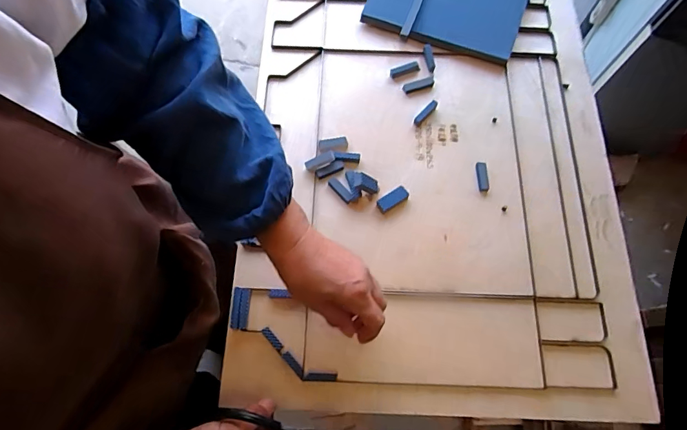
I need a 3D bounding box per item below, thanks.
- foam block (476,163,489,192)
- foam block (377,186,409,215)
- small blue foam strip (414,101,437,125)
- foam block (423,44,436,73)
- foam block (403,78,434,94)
[{"bbox_3d":[0.177,-0.048,0.529,0.013,0.007,0.041,3,71,0],"label":"foam block"},{"bbox_3d":[0.061,-0.019,0.516,0.042,0.009,0.017,-32,72,-13],"label":"foam block"},{"bbox_3d":[0.110,-0.137,0.557,0.011,0.006,0.042,42,75,13],"label":"small blue foam strip"},{"bbox_3d":[0.122,-0.223,0.592,0.012,0.005,0.042,-11,85,-4],"label":"foam block"},{"bbox_3d":[0.104,-0.179,0.576,0.046,0.007,0.014,-19,70,-8],"label":"foam block"}]

